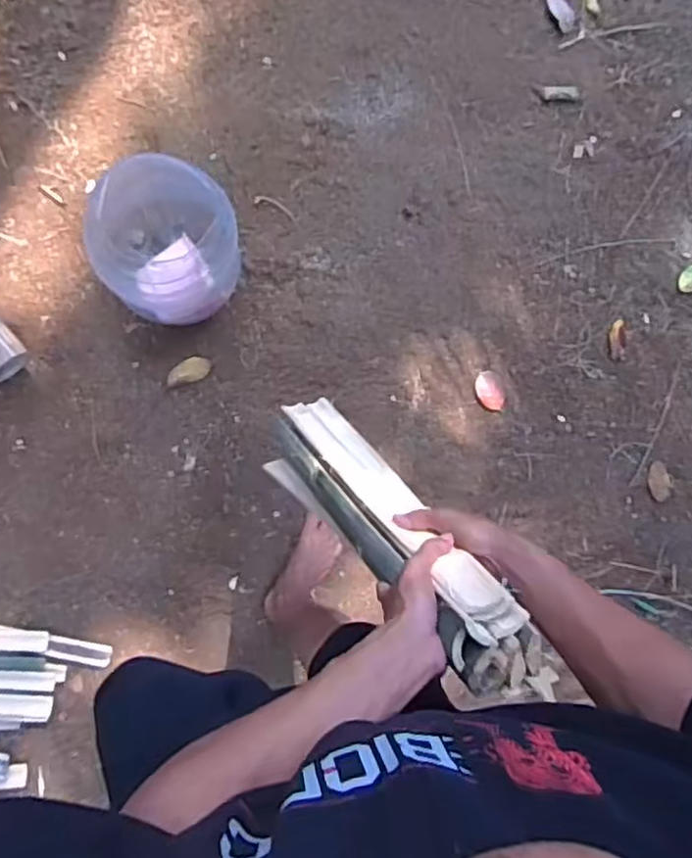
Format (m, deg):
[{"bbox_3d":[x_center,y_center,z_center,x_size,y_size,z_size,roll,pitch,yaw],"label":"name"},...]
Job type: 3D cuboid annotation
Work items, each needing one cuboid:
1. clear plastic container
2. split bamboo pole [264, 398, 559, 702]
[{"bbox_3d":[-0.315,-0.323,1.258,0.229,0.347,0.235,-7,92,-10],"label":"clear plastic container"},{"bbox_3d":[0.015,0.087,0.873,0.129,0.738,0.085,-37,113,-5],"label":"split bamboo pole"}]

